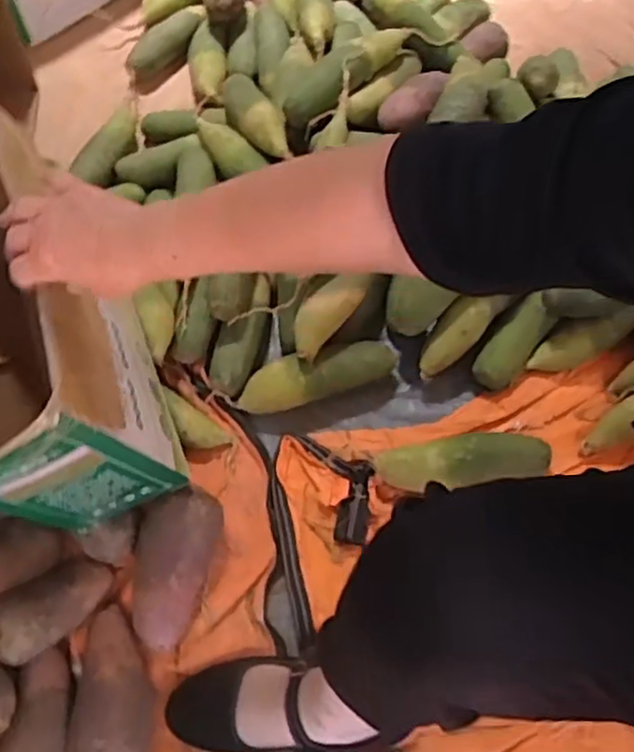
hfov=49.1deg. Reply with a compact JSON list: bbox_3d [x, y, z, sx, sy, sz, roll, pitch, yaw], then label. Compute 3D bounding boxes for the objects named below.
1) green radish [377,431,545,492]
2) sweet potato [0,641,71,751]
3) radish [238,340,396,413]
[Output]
[{"bbox_3d":[0.173,0.100,0.810,0.204,0.059,0.059,-9,64,-5],"label":"green radish"},{"bbox_3d":[-0.266,0.327,0.671,0.048,0.048,0.126,0,63,-1],"label":"sweet potato"},{"bbox_3d":[0.004,-0.002,0.848,0.204,0.063,0.053,-14,64,-7],"label":"radish"}]

